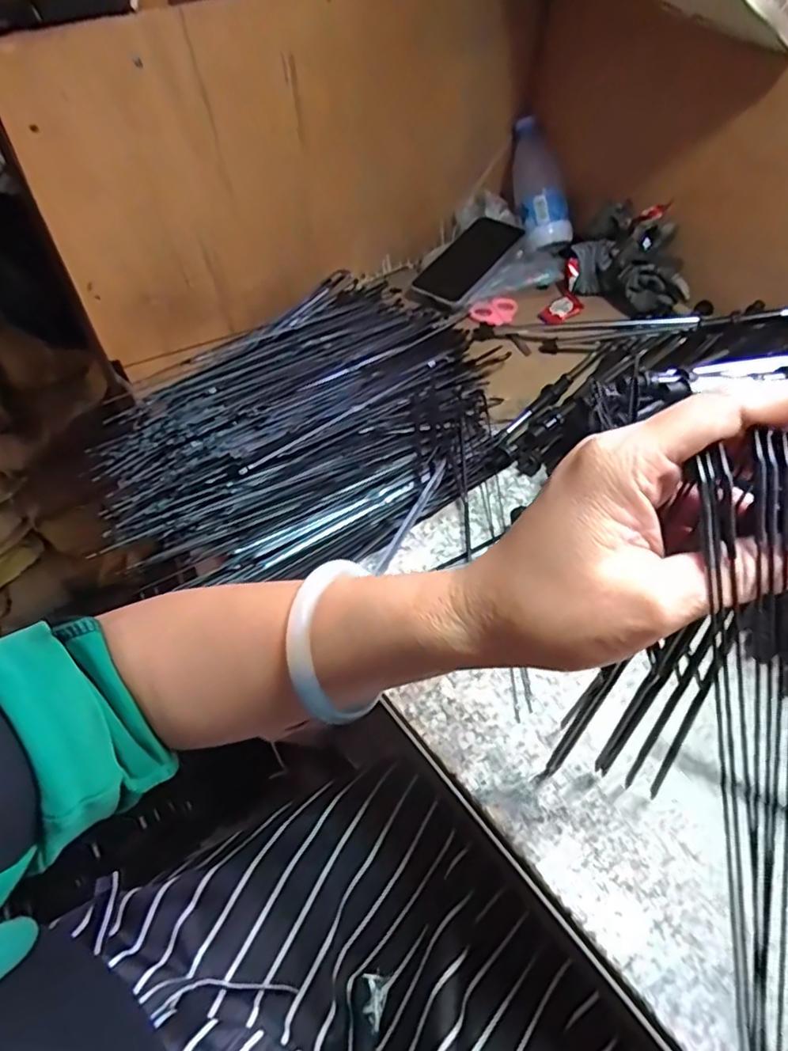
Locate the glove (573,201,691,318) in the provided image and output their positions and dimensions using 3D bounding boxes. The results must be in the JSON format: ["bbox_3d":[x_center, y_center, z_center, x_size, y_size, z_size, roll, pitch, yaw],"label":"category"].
[{"bbox_3d":[0.280,-0.306,0.696,0.145,0.082,0.082,37,61,26],"label":"glove"}]

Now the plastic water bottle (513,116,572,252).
[{"bbox_3d":[0.191,-0.432,0.765,0.062,0.063,0.157,-7,78,-5],"label":"plastic water bottle"}]

